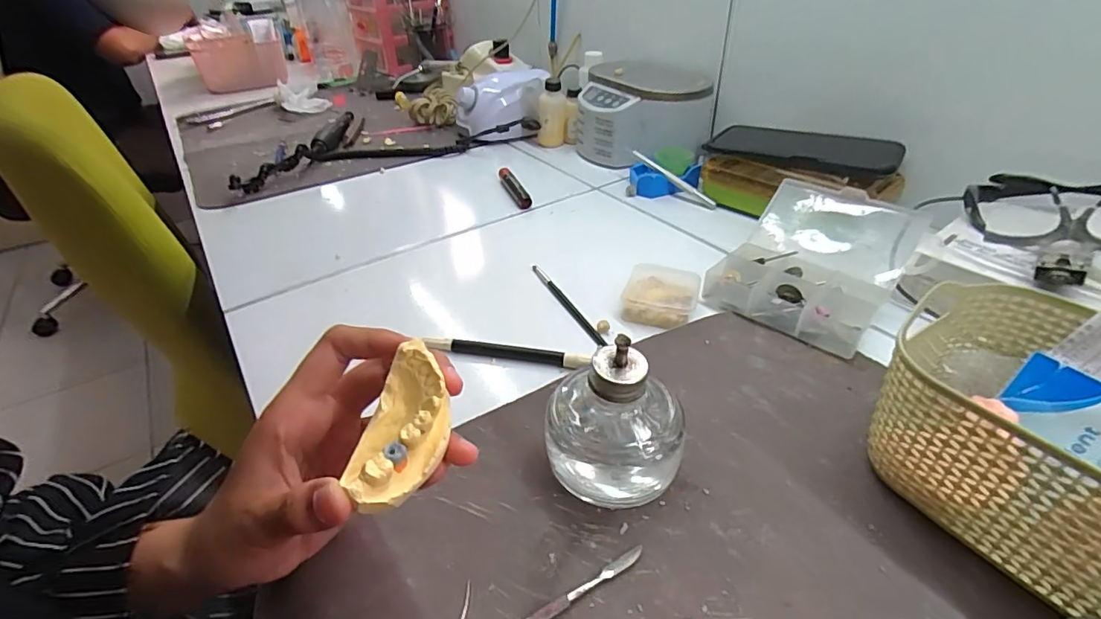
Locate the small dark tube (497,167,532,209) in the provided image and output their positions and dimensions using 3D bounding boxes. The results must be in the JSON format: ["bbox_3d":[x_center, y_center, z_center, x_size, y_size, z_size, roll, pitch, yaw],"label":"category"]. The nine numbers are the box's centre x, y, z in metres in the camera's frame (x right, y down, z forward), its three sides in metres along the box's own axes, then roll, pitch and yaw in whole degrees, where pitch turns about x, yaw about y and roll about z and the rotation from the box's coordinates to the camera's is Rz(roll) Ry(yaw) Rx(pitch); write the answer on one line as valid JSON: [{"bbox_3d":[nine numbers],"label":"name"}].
[{"bbox_3d":[-0.043,-0.144,0.606,0.016,0.020,0.090,-15,39,-13],"label":"small dark tube"}]

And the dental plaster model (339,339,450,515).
[{"bbox_3d":[-0.057,0.046,0.202,0.025,0.024,0.062,4,59,11],"label":"dental plaster model"}]

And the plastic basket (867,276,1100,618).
[{"bbox_3d":[0.247,0.070,0.235,0.116,0.083,0.156,-23,41,-22],"label":"plastic basket"}]

